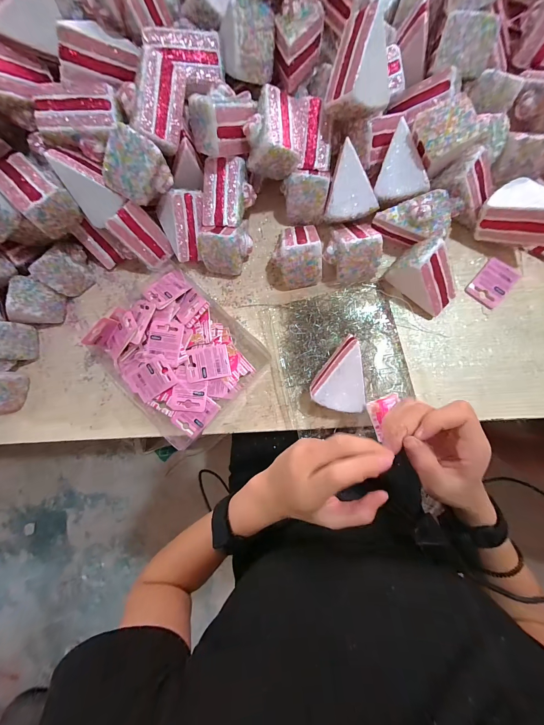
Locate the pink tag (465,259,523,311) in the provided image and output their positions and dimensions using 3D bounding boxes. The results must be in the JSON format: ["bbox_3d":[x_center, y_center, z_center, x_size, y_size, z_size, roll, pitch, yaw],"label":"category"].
[{"bbox_3d":[0.297,-0.108,0.374,0.045,0.004,0.061,42,90,8],"label":"pink tag"}]

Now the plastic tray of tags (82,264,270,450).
[{"bbox_3d":[-0.134,-0.016,0.382,0.209,0.039,0.182,43,91,8],"label":"plastic tray of tags"}]

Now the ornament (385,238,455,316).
[{"bbox_3d":[0.198,-0.108,0.352,0.090,0.061,0.060,40,90,8],"label":"ornament"}]

